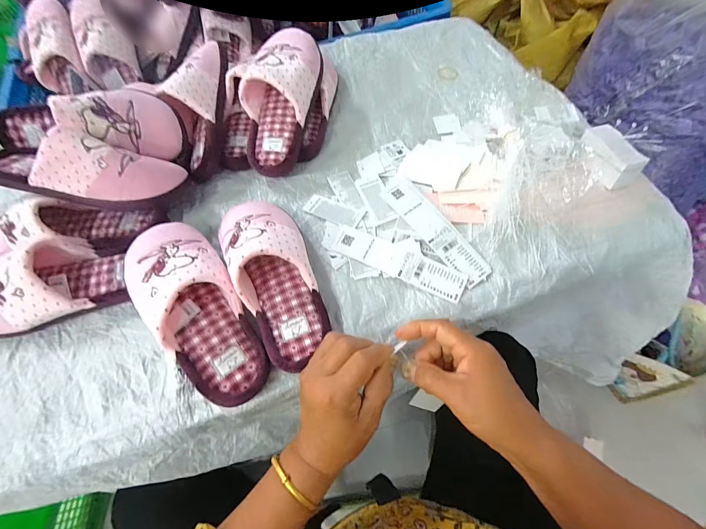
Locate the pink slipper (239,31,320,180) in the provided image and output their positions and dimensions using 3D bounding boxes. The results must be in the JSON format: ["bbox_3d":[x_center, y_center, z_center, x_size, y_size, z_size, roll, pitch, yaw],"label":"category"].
[{"bbox_3d":[-0.124,-0.273,0.511,0.114,0.076,0.252,9,89,9],"label":"pink slipper"}]

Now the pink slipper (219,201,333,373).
[{"bbox_3d":[-0.102,0.004,0.410,0.100,0.082,0.254,-26,64,-9],"label":"pink slipper"}]

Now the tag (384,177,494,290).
[{"bbox_3d":[0.119,-0.052,0.458,0.056,0.010,0.192,-33,71,-17],"label":"tag"}]

